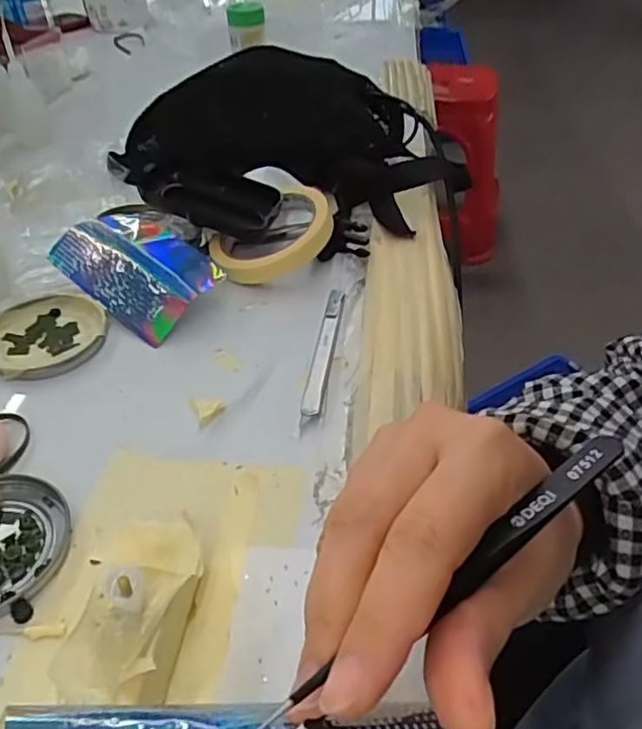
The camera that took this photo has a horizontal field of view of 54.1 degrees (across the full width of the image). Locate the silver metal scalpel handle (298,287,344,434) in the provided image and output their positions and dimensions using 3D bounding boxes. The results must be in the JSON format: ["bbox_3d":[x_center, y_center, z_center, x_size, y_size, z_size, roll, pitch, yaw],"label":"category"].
[{"bbox_3d":[0.002,-0.008,0.413,0.012,0.005,0.139,6,42,6],"label":"silver metal scalpel handle"}]

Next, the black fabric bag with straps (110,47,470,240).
[{"bbox_3d":[-0.044,-0.214,0.577,0.284,0.093,0.240,-11,42,-12],"label":"black fabric bag with straps"}]

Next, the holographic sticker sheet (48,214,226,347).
[{"bbox_3d":[-0.134,-0.072,0.466,0.132,0.035,0.082,32,51,31],"label":"holographic sticker sheet"}]

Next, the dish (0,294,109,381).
[{"bbox_3d":[-0.188,-0.021,0.428,0.078,0.009,0.080,-26,47,-26],"label":"dish"}]

